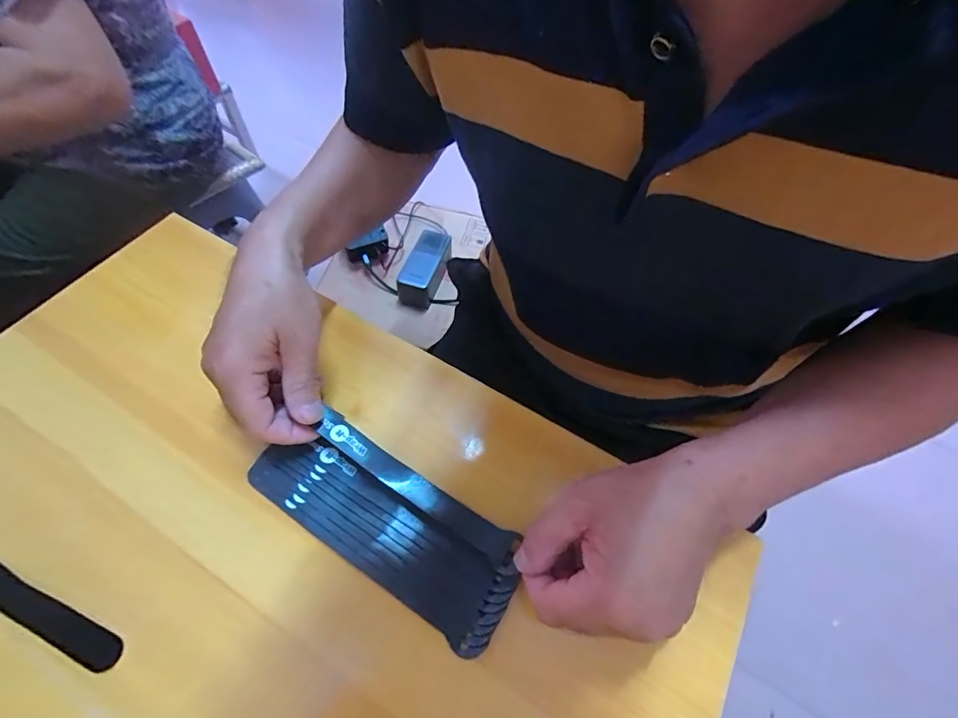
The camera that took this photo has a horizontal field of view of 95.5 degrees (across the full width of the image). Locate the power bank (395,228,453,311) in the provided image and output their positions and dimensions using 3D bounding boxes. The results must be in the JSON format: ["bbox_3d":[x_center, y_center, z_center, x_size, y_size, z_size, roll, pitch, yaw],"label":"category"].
[{"bbox_3d":[-0.090,-0.151,0.734,0.056,0.066,0.145,18,61,7],"label":"power bank"}]

